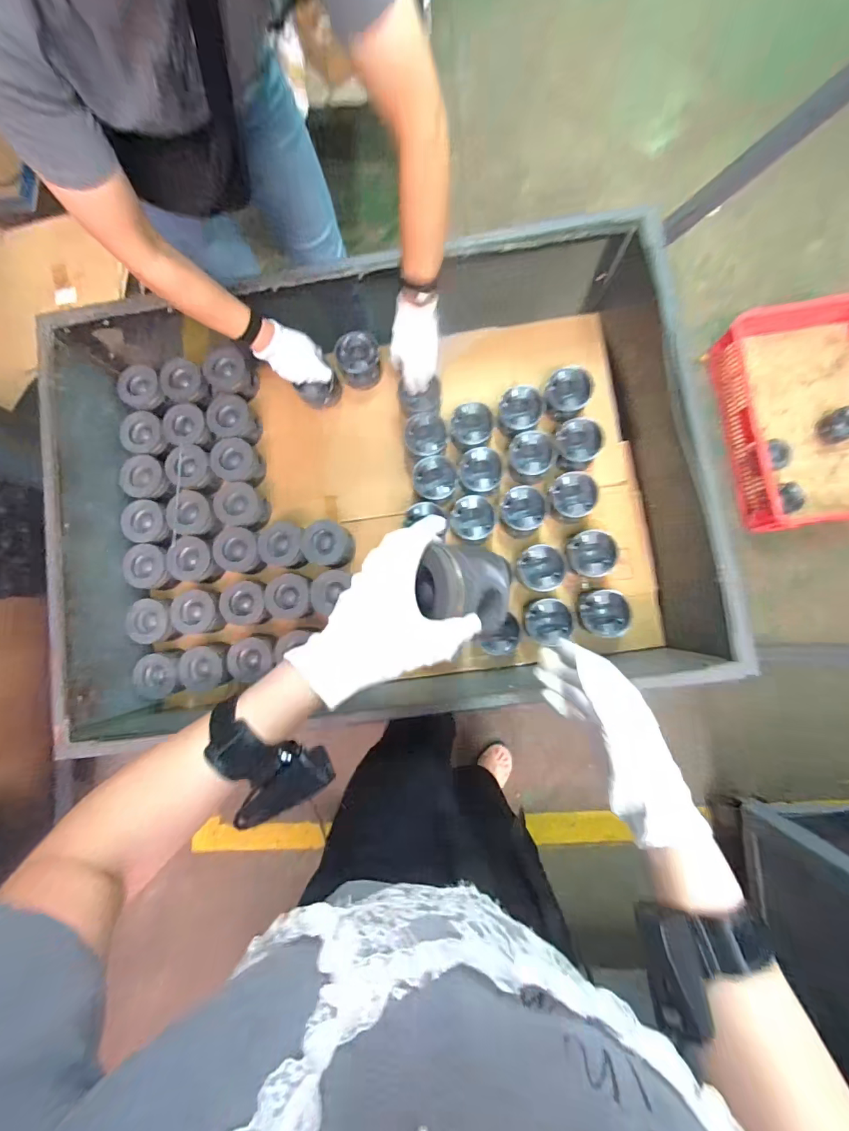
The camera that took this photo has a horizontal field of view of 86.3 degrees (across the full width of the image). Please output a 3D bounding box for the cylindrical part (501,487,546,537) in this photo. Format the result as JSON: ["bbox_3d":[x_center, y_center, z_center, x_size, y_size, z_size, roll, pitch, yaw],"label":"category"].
[{"bbox_3d":[0.198,-0.108,0.916,0.081,0.060,0.088,0,84,4],"label":"cylindrical part"}]

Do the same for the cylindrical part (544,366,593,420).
[{"bbox_3d":[0.290,-0.351,0.925,0.087,0.054,0.090,0,84,4],"label":"cylindrical part"}]

